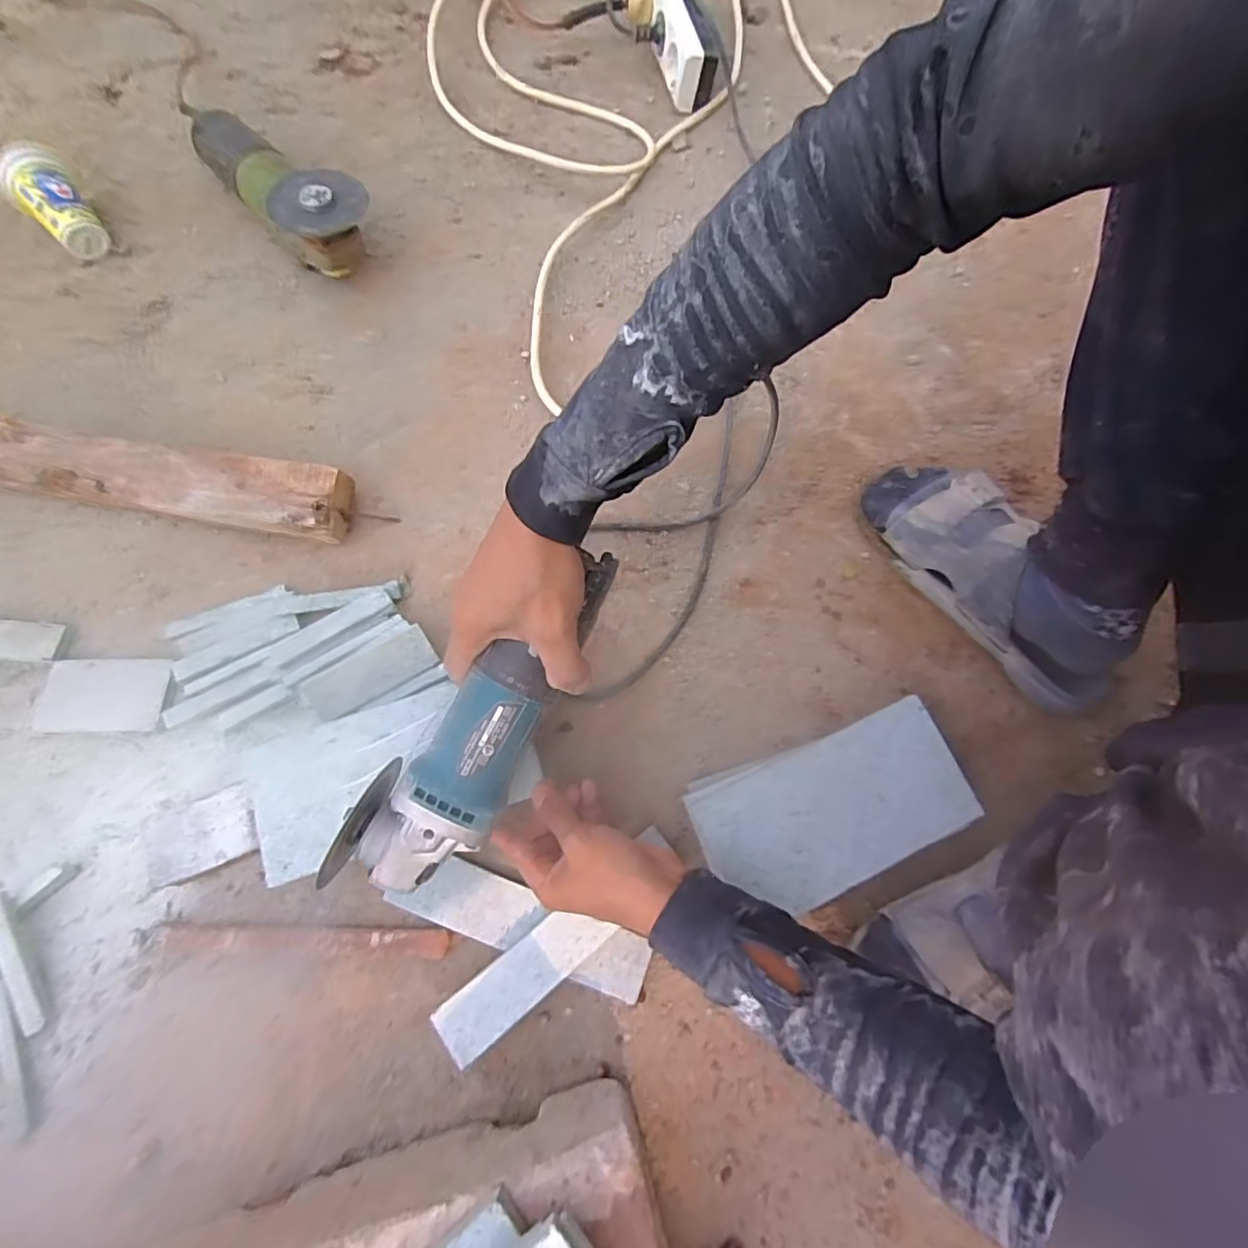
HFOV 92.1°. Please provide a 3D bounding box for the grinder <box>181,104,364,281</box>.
[{"bbox_3d":[-0.352,-0.453,0.615,0.084,0.090,0.265,-40,78,-12],"label":"grinder"}]

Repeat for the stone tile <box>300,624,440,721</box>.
[{"bbox_3d":[-0.203,0.040,0.485,0.099,0.006,0.039,-30,110,-10],"label":"stone tile"}]

